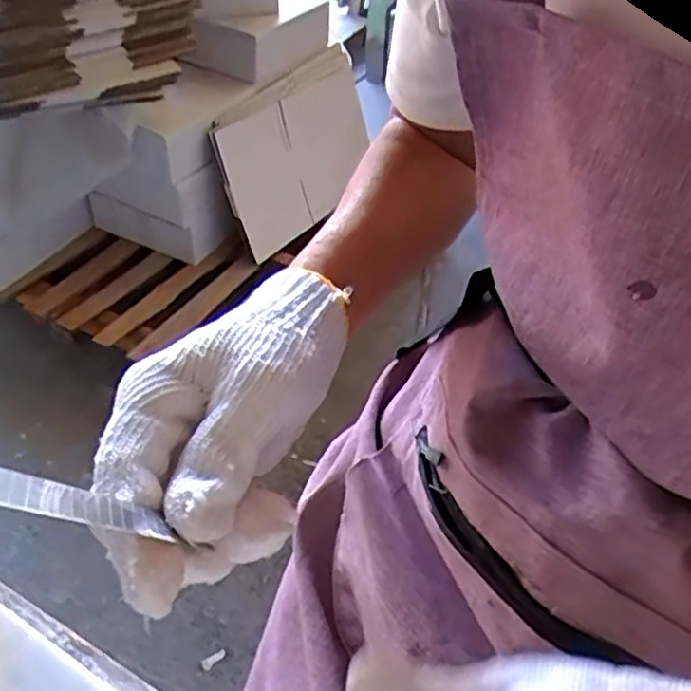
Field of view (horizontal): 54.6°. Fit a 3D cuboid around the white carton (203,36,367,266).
[{"bbox_3d":[-0.100,-0.470,1.588,0.025,0.326,0.514,9,43,37],"label":"white carton"}]

